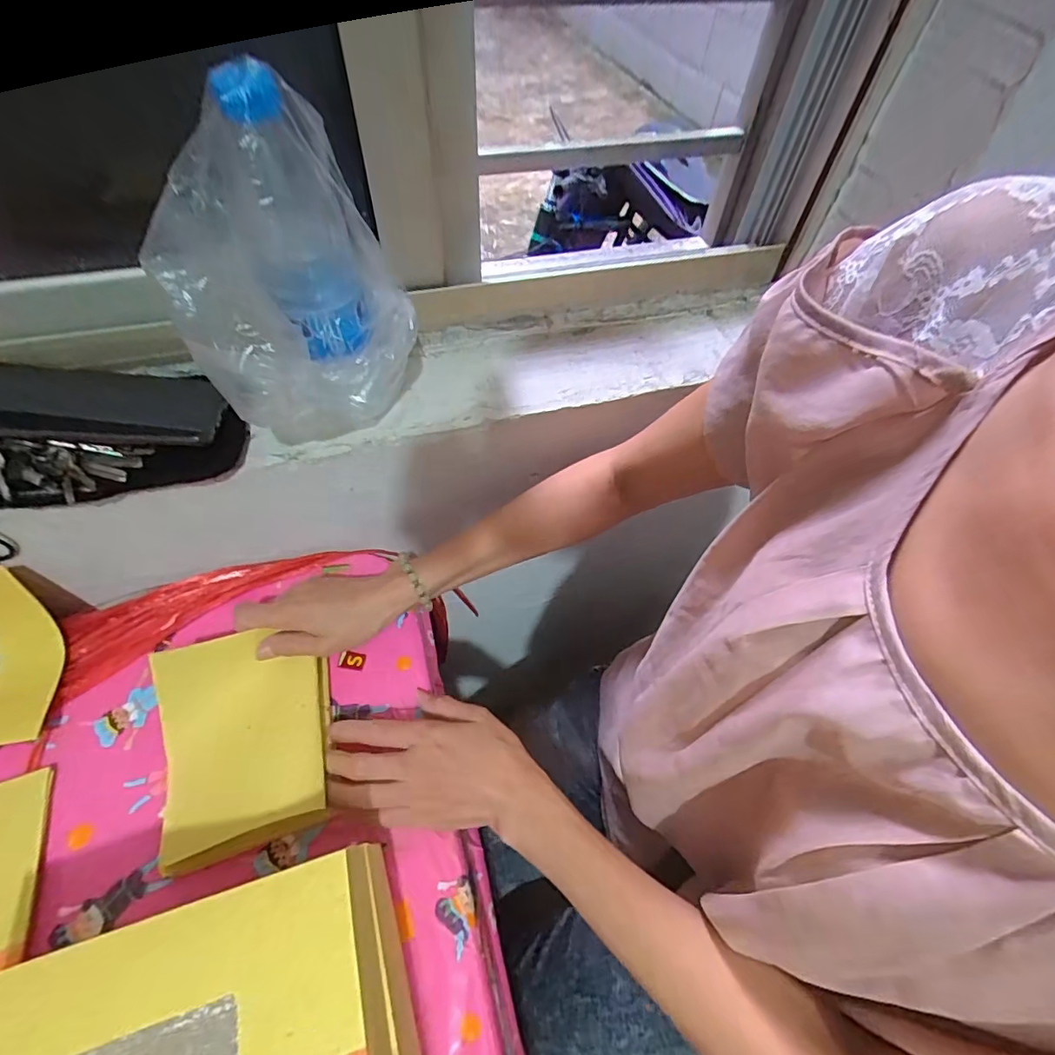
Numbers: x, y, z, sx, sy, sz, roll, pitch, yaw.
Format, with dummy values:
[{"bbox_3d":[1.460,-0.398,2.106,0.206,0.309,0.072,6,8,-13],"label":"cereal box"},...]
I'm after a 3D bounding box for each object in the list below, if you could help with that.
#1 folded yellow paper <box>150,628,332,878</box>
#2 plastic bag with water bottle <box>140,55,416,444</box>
[{"bbox_3d":[-0.213,0.154,0.379,0.110,0.051,0.153,-11,57,-11],"label":"folded yellow paper"},{"bbox_3d":[-0.147,-0.144,0.336,0.154,0.215,0.103,-38,66,-25],"label":"plastic bag with water bottle"}]

